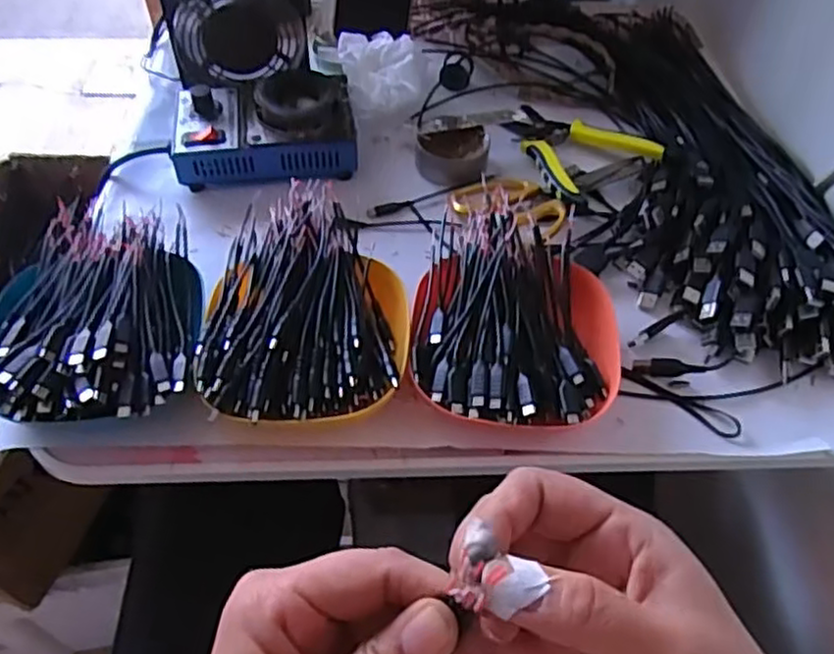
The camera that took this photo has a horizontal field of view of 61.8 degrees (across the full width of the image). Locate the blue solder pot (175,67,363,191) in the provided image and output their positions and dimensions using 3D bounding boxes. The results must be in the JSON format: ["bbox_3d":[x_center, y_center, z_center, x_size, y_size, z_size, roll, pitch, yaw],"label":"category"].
[{"bbox_3d":[-0.129,-0.173,0.599,0.150,0.058,0.098,-3,53,-4],"label":"blue solder pot"}]

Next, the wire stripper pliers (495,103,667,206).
[{"bbox_3d":[0.133,-0.166,0.614,0.109,0.011,0.140,-27,58,-20],"label":"wire stripper pliers"}]

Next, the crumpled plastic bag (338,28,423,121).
[{"bbox_3d":[-0.033,-0.238,0.655,0.070,0.045,0.099,-10,54,-9],"label":"crumpled plastic bag"}]

